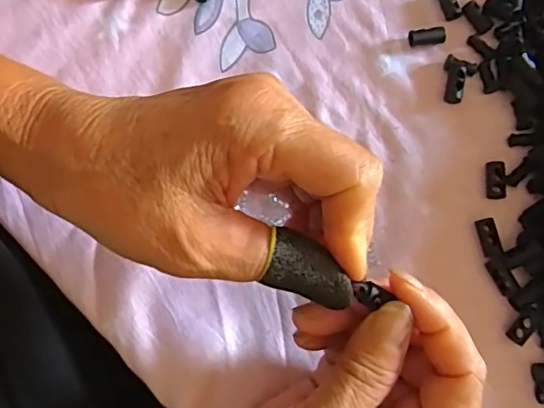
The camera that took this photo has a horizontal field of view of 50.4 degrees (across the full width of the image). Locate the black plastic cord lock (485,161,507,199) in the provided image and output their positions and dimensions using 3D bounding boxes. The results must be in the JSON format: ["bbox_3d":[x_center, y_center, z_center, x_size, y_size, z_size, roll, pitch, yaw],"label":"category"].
[{"bbox_3d":[0.113,-0.012,0.290,0.010,0.007,0.018,-2,76,-1],"label":"black plastic cord lock"}]

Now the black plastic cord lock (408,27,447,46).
[{"bbox_3d":[0.083,-0.090,0.310,0.020,0.006,0.008,-8,76,-3],"label":"black plastic cord lock"}]

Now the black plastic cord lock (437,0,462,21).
[{"bbox_3d":[0.097,-0.110,0.314,0.010,0.007,0.019,-9,76,-3],"label":"black plastic cord lock"}]

